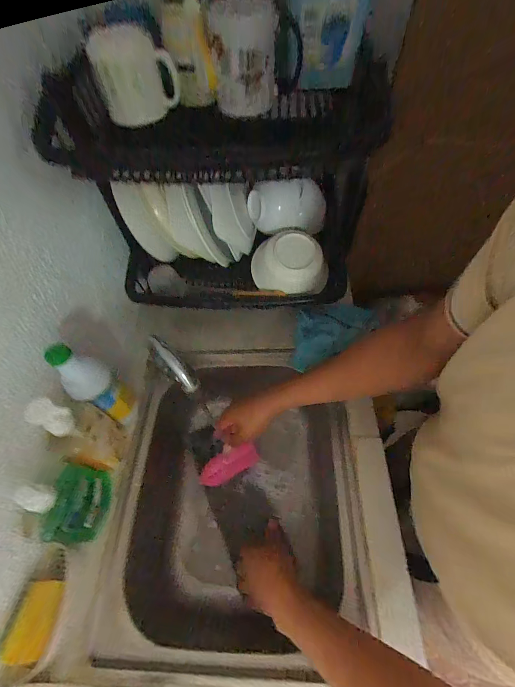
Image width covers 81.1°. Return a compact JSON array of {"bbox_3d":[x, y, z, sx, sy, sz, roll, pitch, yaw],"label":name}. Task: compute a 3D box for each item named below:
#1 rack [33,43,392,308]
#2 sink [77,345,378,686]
[{"bbox_3d":[-0.040,-0.238,0.506,0.383,0.326,0.198,-4,56,2],"label":"rack"},{"bbox_3d":[-0.036,0.274,0.585,0.411,0.198,0.488,0,56,4],"label":"sink"}]

